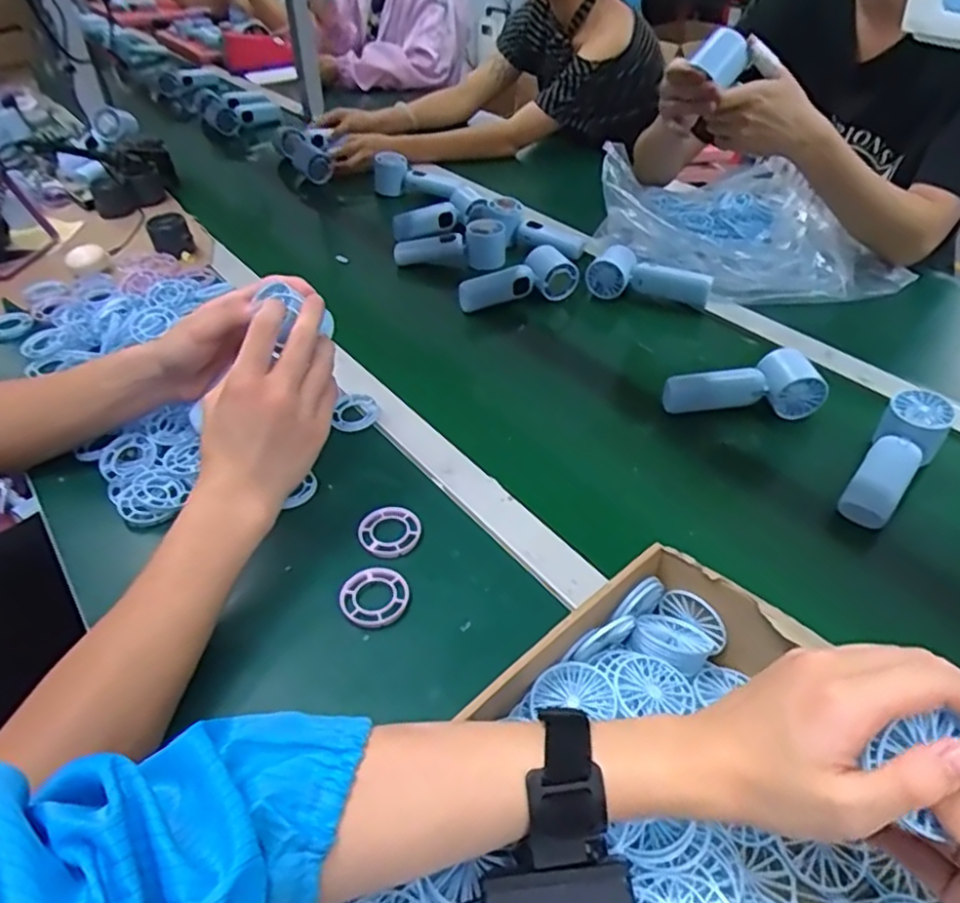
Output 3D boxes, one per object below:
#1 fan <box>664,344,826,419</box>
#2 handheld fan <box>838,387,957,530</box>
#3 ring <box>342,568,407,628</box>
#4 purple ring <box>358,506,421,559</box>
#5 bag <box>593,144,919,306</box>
[{"bbox_3d":[0.266,-0.065,0.685,0.154,0.050,0.047,-5,42,-3],"label":"fan"},{"bbox_3d":[0.371,0.009,0.606,0.051,0.058,0.153,31,52,32],"label":"handheld fan"},{"bbox_3d":[-0.081,0.111,0.517,0.049,0.010,0.049,-1,42,1],"label":"ring"},{"bbox_3d":[-0.076,0.067,0.564,0.051,0.006,0.049,-1,42,1],"label":"purple ring"},{"bbox_3d":[0.370,-0.325,0.951,0.370,0.095,0.338,-9,43,-7],"label":"bag"}]

